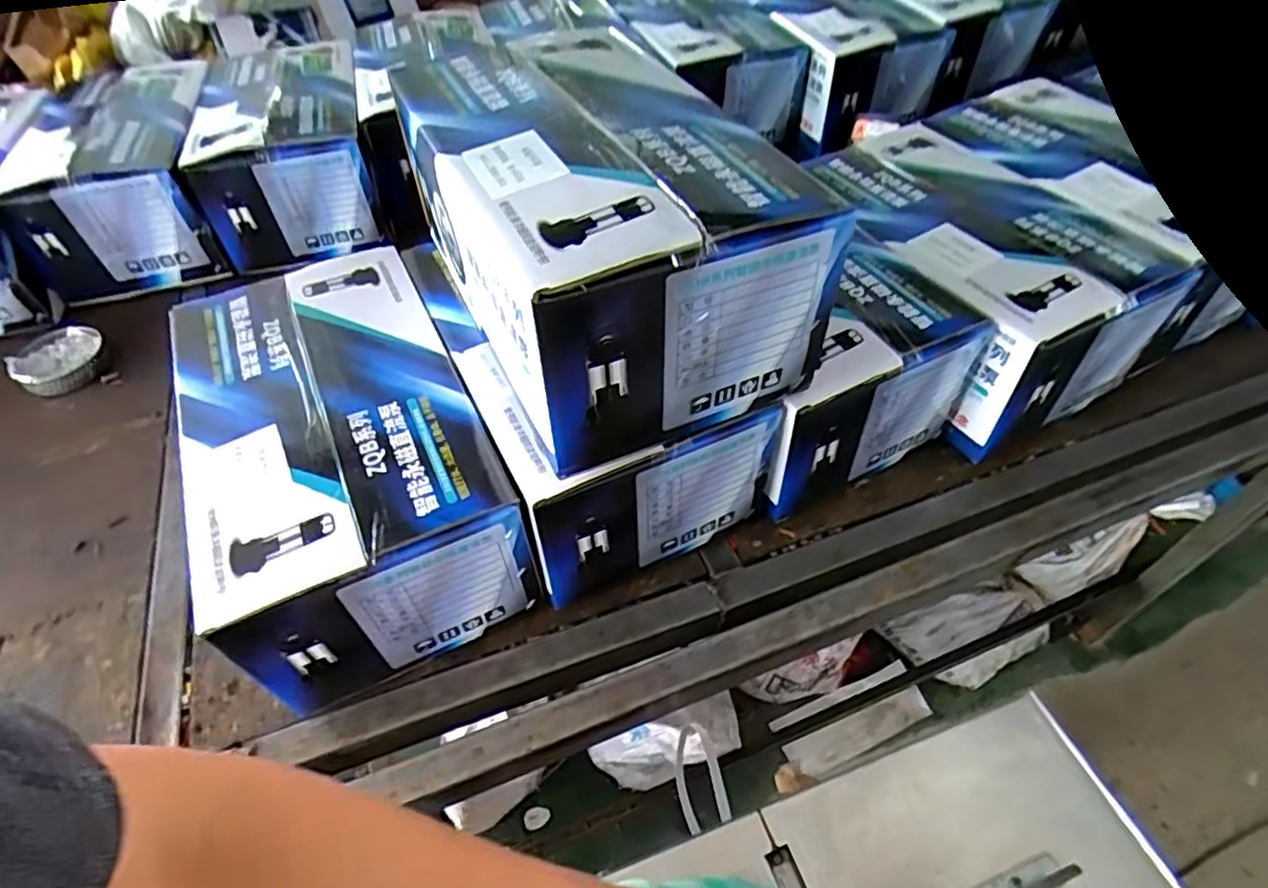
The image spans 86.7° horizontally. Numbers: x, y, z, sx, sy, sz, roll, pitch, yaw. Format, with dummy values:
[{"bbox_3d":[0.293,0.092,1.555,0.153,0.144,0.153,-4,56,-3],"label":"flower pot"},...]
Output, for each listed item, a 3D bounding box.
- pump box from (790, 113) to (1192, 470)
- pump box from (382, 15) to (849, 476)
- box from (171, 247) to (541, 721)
[{"bbox_3d":[0.400,-0.221,0.837,0.280,0.165,0.418,-21,52,-14],"label":"pump box"},{"bbox_3d":[-0.032,-0.205,0.621,0.262,0.196,0.414,-19,52,-13],"label":"pump box"},{"bbox_3d":[-0.274,0.013,0.658,0.248,0.175,0.378,-22,53,-15],"label":"box"}]

